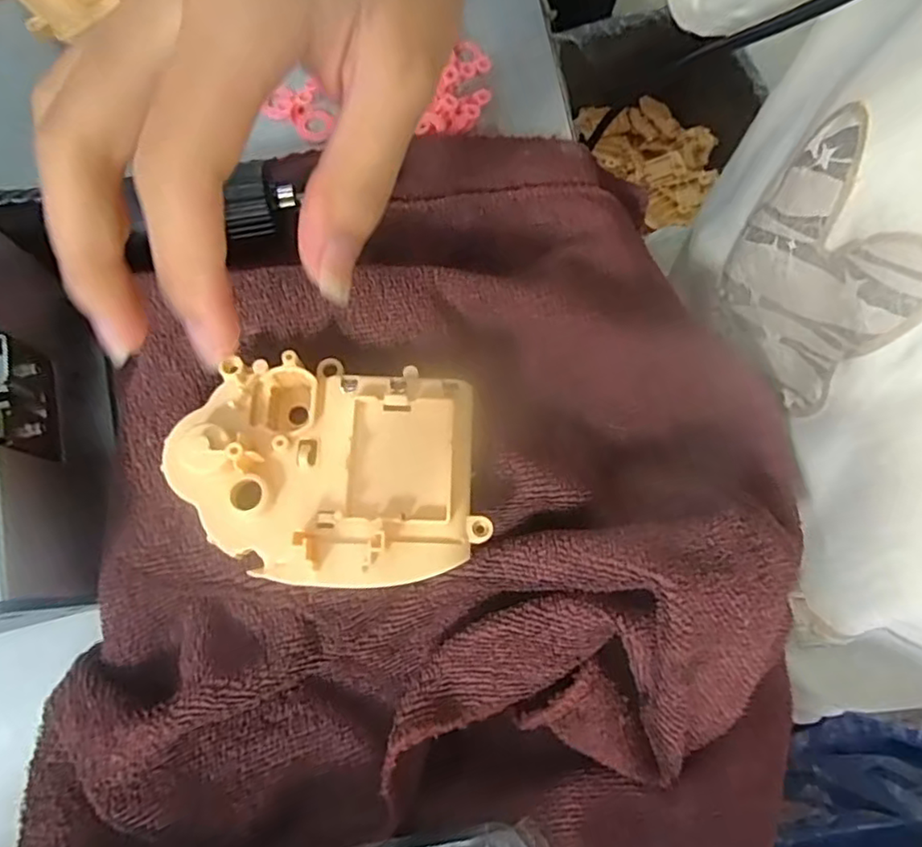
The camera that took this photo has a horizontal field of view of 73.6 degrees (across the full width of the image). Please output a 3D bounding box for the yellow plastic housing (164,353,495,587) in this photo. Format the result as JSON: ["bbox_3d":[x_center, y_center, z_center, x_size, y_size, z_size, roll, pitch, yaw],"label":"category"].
[{"bbox_3d":[-0.042,0.014,0.196,0.092,0.027,0.072,-5,76,-5],"label":"yellow plastic housing"}]

